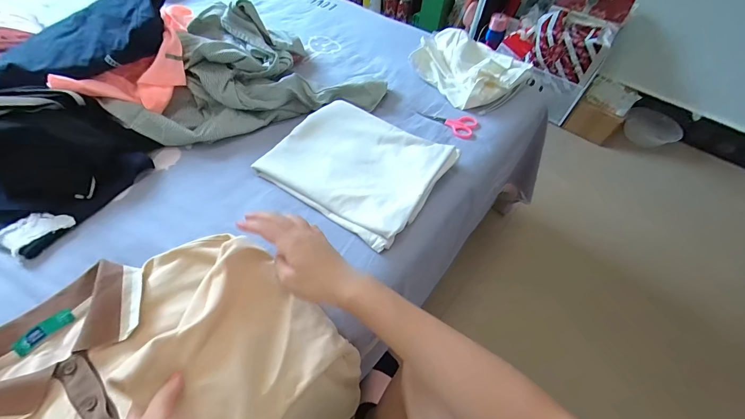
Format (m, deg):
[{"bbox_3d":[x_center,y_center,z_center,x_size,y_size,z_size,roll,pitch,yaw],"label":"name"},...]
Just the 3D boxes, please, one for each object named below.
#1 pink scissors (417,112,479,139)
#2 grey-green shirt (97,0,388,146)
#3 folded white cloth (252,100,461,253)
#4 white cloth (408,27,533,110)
[{"bbox_3d":[0.140,-0.166,0.620,0.111,0.005,0.053,17,66,17],"label":"pink scissors"},{"bbox_3d":[-0.224,-0.271,0.596,0.426,0.109,0.274,-16,57,-17],"label":"grey-green shirt"},{"bbox_3d":[-0.022,-0.075,0.517,0.245,0.035,0.211,31,56,16],"label":"folded white cloth"},{"bbox_3d":[0.191,-0.303,0.686,0.235,0.065,0.170,39,59,21],"label":"white cloth"}]

